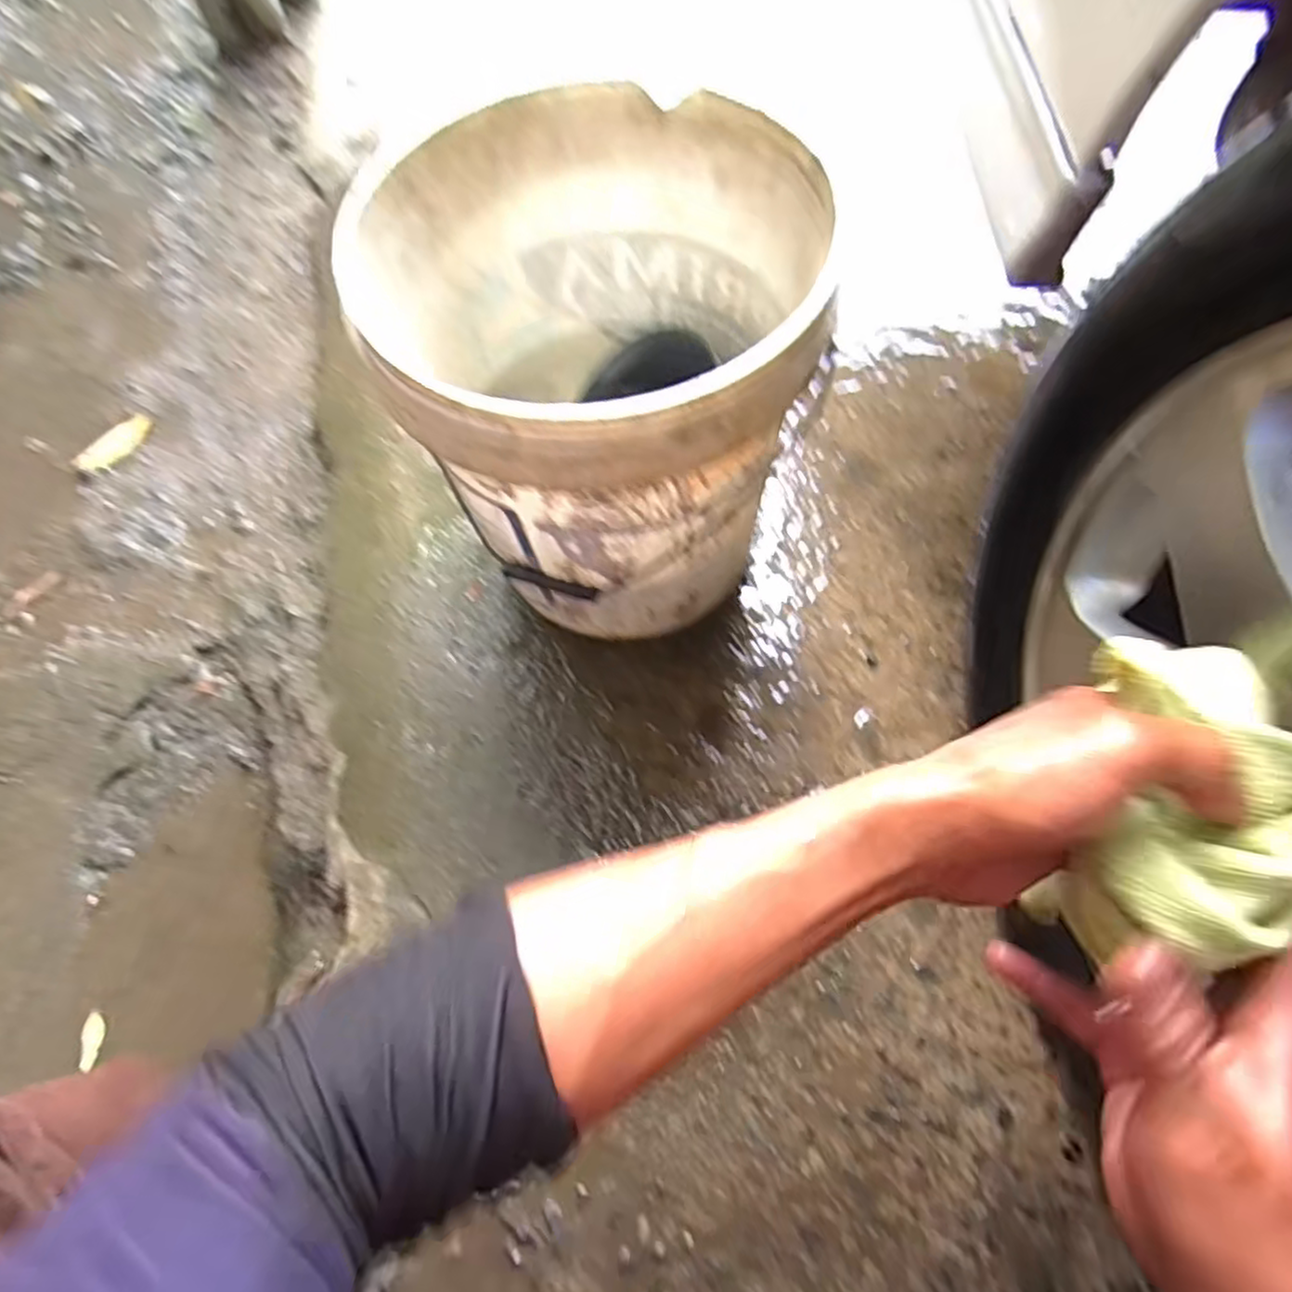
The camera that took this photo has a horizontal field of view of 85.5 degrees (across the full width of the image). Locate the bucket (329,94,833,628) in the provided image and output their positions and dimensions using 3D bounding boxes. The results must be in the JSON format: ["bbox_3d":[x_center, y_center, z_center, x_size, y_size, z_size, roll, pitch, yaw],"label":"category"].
[{"bbox_3d":[-0.033,-0.198,0.537,0.290,0.303,0.301,-1,69,2],"label":"bucket"}]

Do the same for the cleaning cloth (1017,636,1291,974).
[{"bbox_3d":[0.201,0.054,0.258,0.074,0.040,0.125,20,71,6],"label":"cleaning cloth"}]

